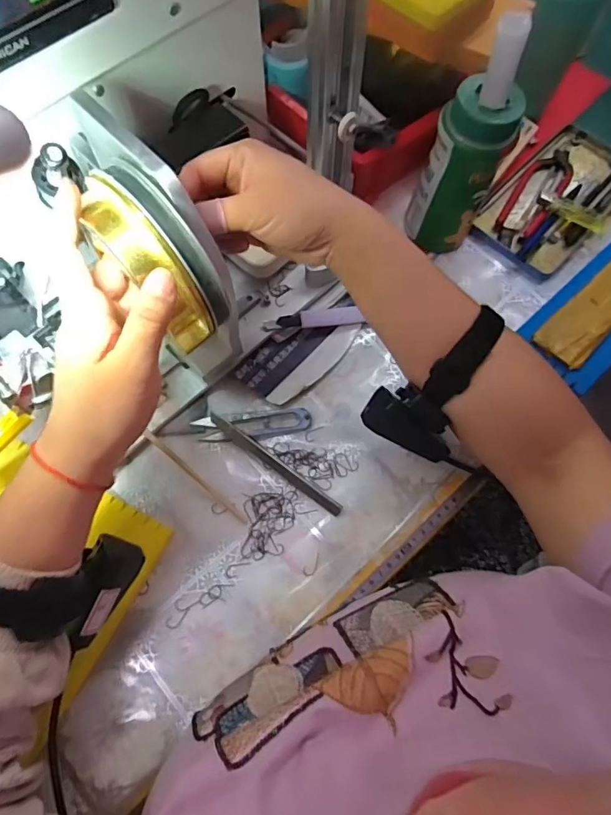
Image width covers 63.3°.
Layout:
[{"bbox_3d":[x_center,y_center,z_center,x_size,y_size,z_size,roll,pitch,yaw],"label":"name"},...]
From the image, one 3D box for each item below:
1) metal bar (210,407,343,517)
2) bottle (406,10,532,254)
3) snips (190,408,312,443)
[{"bbox_3d":[-0.029,0.047,0.424,0.140,0.011,0.011,36,73,11],"label":"metal bar"},{"bbox_3d":[0.136,-0.213,0.422,0.060,0.191,0.053,24,71,6],"label":"bottle"},{"bbox_3d":[-0.046,0.015,0.437,0.101,0.004,0.025,-5,70,-4],"label":"snips"}]

